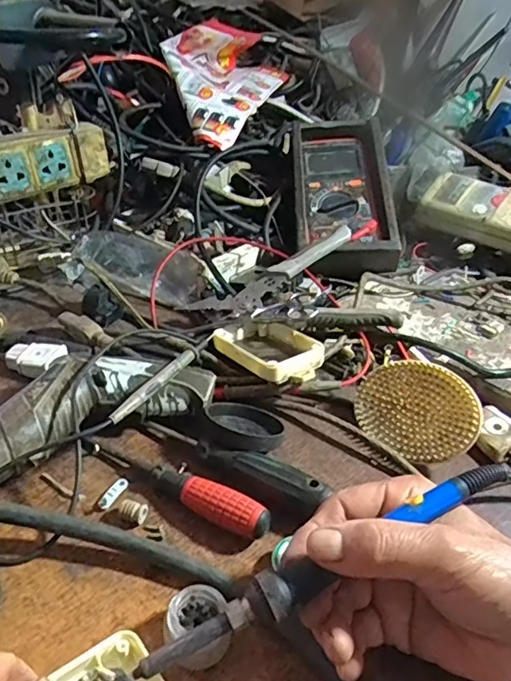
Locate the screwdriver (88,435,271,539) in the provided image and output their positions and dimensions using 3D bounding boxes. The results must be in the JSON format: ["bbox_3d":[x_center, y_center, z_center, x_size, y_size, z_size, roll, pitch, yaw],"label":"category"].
[{"bbox_3d":[-0.055,0.093,0.353,0.142,0.019,0.021,20,38,21],"label":"screwdriver"}]

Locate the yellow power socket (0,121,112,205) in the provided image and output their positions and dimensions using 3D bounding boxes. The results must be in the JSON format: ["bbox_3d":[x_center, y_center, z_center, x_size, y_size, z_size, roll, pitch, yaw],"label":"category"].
[{"bbox_3d":[-0.210,-0.175,0.524,0.132,0.058,0.026,-26,45,-36],"label":"yellow power socket"}]

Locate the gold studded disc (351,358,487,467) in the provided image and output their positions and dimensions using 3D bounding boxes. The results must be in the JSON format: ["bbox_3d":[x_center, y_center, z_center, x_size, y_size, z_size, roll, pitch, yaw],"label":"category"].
[{"bbox_3d":[0.125,0.053,0.415,0.091,0.009,0.073,33,88,32],"label":"gold studded disc"}]

